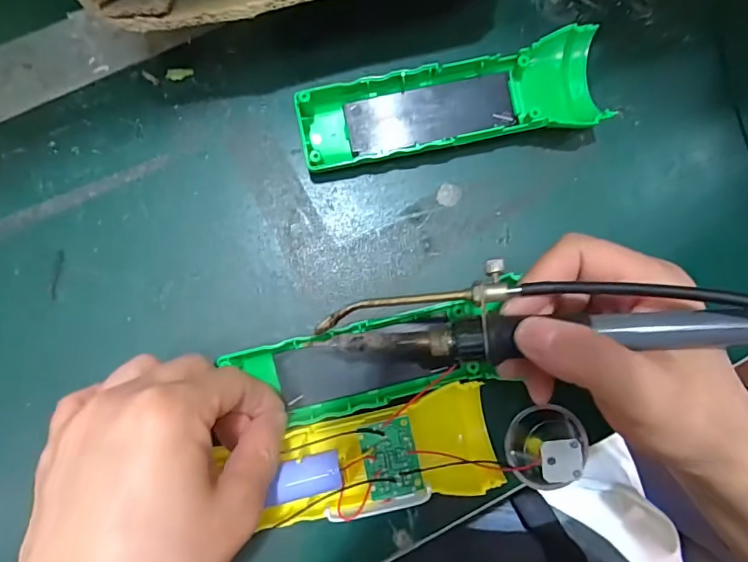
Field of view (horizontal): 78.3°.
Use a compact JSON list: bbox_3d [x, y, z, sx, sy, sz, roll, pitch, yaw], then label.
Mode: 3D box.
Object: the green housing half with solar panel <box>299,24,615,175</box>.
[{"bbox_3d":[0.043,-0.096,0.252,0.164,0.025,0.046,-12,87,-8],"label":"green housing half with solar panel"}]

